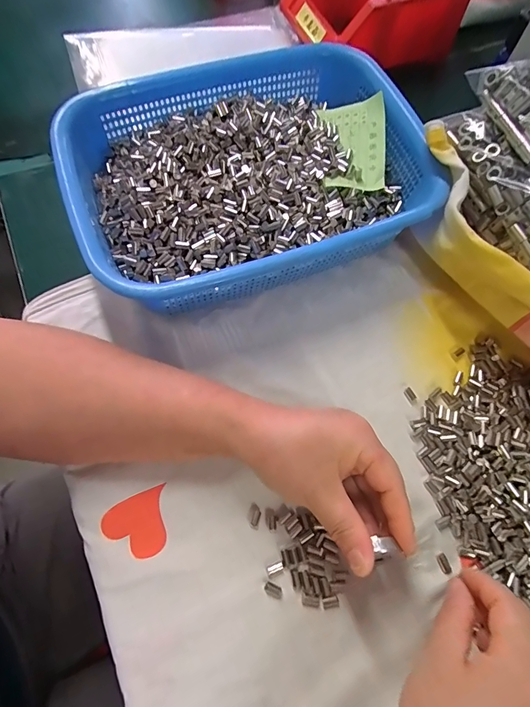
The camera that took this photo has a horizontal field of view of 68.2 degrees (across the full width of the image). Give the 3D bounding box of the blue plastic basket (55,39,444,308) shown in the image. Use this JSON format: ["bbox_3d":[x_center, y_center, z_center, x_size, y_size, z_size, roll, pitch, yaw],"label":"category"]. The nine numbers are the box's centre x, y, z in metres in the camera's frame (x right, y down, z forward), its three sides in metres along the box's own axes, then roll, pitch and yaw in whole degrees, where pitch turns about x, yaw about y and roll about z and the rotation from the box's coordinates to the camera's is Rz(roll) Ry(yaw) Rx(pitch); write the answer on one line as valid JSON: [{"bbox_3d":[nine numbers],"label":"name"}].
[{"bbox_3d":[-0.014,-0.147,0.336,0.275,0.075,0.205,-19,71,-9],"label":"blue plastic basket"}]

